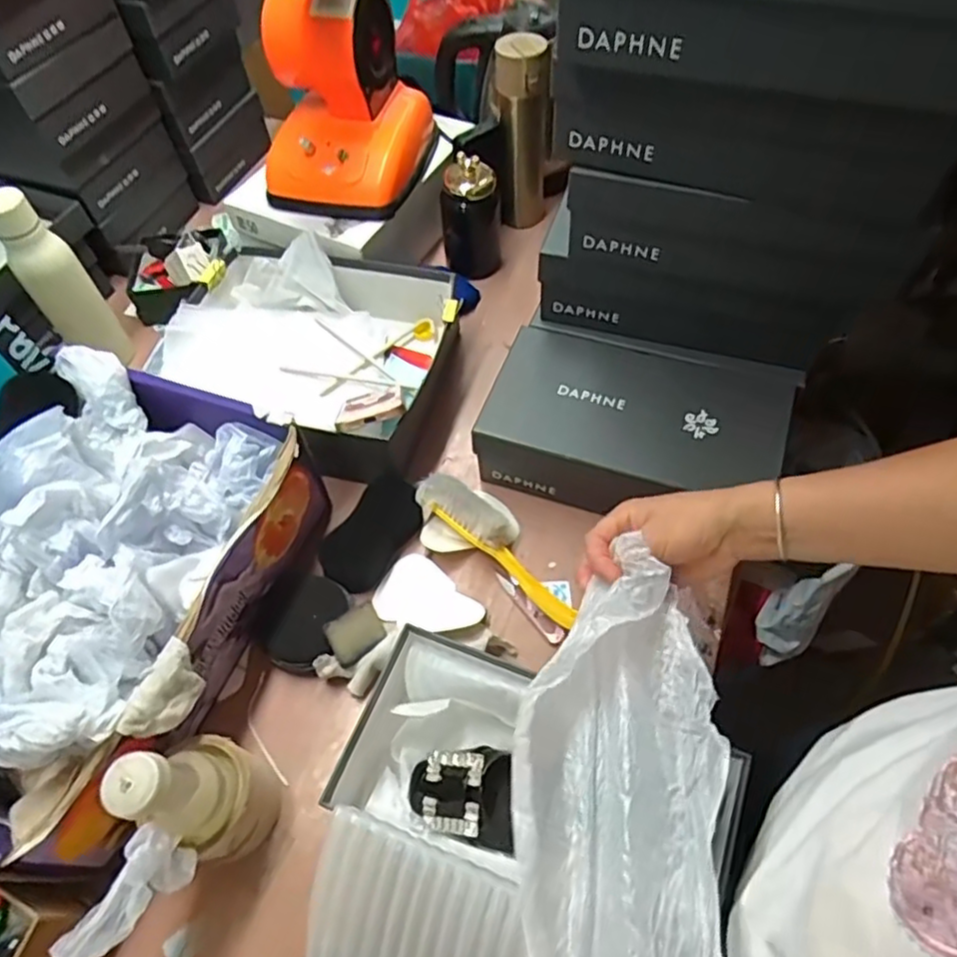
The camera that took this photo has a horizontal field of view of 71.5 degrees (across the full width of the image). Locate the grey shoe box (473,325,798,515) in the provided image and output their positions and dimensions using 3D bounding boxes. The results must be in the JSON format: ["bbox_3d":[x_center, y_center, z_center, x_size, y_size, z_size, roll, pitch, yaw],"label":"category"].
[{"bbox_3d":[0.160,-0.053,0.711,0.285,0.093,0.158,16,60,12],"label":"grey shoe box"}]

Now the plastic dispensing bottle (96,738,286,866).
[{"bbox_3d":[-0.214,0.241,0.511,0.070,0.179,0.077,-1,58,2],"label":"plastic dispensing bottle"}]

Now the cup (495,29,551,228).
[{"bbox_3d":[0.061,-0.458,0.907,0.073,0.244,0.063,1,58,4],"label":"cup"}]

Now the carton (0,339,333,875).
[{"bbox_3d":[-0.367,0.101,0.578,0.318,0.163,0.427,15,60,12],"label":"carton"}]

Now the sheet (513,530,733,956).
[{"bbox_3d":[0.082,0.224,0.388,0.118,0.070,0.365,4,56,5],"label":"sheet"}]

